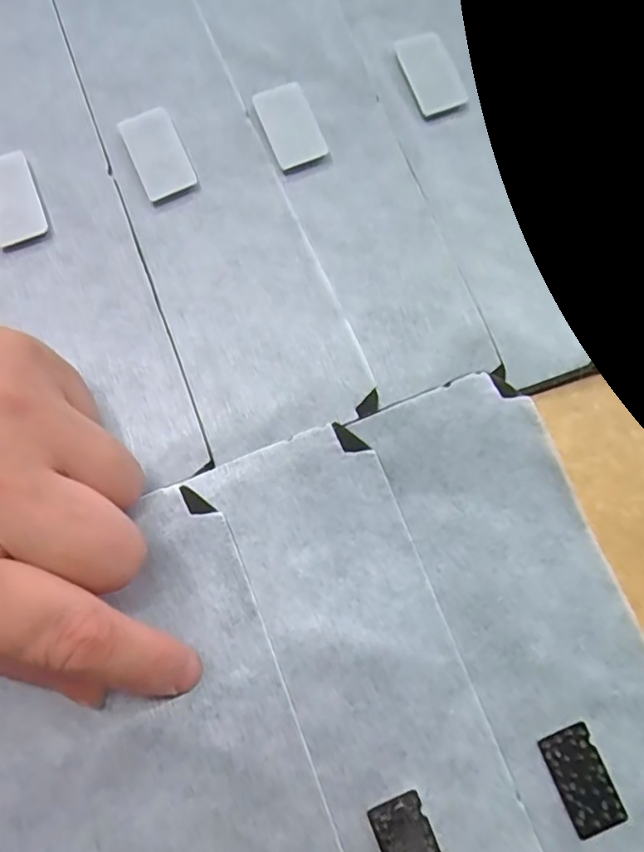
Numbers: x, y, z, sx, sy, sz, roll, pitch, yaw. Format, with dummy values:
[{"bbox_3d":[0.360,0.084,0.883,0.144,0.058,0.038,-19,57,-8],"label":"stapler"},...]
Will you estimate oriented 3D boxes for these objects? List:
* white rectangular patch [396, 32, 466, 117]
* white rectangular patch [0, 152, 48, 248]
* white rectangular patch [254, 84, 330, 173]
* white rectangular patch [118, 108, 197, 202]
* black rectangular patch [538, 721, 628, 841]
[{"bbox_3d":[0.042,-0.137,0.219,0.020,0.004,0.033,-22,78,-7],"label":"white rectangular patch"},{"bbox_3d":[-0.110,-0.080,0.201,0.018,0.006,0.034,-20,78,-6],"label":"white rectangular patch"},{"bbox_3d":[-0.012,-0.113,0.212,0.019,0.004,0.034,-21,78,-6],"label":"white rectangular patch"},{"bbox_3d":[-0.060,-0.099,0.207,0.019,0.004,0.034,-24,78,-7],"label":"white rectangular patch"},{"bbox_3d":[0.079,0.107,0.170,0.016,0.004,0.029,-21,78,-6],"label":"black rectangular patch"}]

